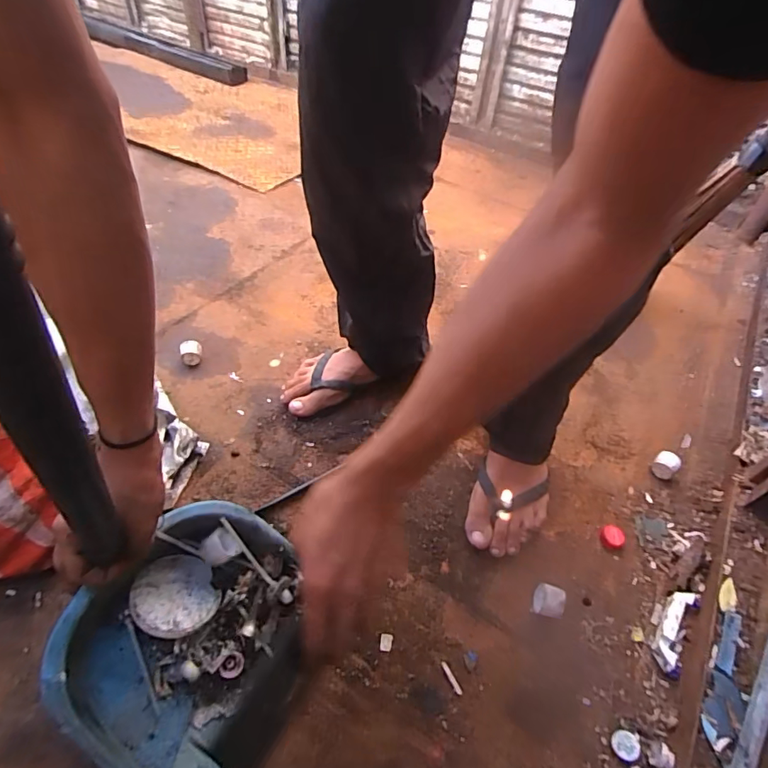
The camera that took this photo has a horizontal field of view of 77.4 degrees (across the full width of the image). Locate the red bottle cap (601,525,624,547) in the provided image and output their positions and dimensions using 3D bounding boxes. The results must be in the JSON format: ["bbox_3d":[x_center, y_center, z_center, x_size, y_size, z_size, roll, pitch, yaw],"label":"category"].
[{"bbox_3d":[0.299,0.199,0.629,0.028,0.009,0.026,2,48,-2],"label":"red bottle cap"}]

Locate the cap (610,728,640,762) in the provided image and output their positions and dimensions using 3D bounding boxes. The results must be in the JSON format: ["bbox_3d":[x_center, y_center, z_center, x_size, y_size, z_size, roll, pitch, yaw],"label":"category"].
[{"bbox_3d":[0.234,0.350,0.465,0.024,0.015,0.025,2,48,-2],"label":"cap"}]

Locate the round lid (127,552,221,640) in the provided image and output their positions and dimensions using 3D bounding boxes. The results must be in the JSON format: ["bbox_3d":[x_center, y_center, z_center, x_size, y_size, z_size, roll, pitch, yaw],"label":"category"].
[{"bbox_3d":[-0.211,0.211,0.484,0.078,0.008,0.081,22,29,-13],"label":"round lid"}]

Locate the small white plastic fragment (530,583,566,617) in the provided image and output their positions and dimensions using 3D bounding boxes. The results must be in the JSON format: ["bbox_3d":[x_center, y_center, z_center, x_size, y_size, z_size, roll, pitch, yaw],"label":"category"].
[{"bbox_3d":[0.187,0.250,0.548,0.029,0.035,0.030,13,48,8],"label":"small white plastic fragment"}]

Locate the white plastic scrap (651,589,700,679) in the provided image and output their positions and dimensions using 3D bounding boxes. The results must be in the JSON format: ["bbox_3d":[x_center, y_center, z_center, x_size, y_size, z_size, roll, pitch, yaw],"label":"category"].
[{"bbox_3d":[0.327,0.275,0.540,0.030,0.027,0.100,31,53,22],"label":"white plastic scrap"}]

